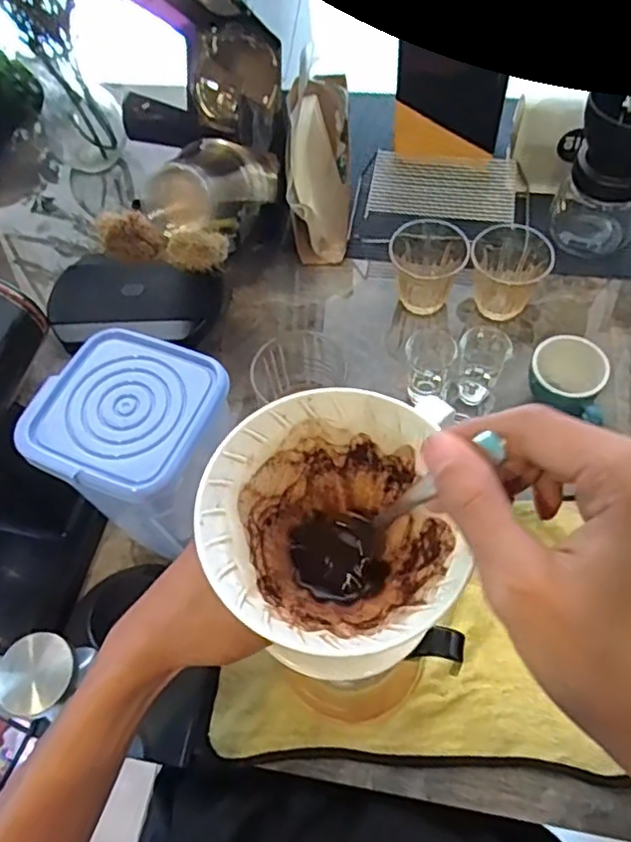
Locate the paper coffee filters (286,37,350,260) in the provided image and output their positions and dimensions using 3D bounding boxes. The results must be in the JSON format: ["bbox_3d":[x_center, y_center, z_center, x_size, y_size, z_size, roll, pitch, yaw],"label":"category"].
[{"bbox_3d":[0.004,-0.269,0.654,0.065,0.202,0.067,0,20,5],"label":"paper coffee filters"}]

